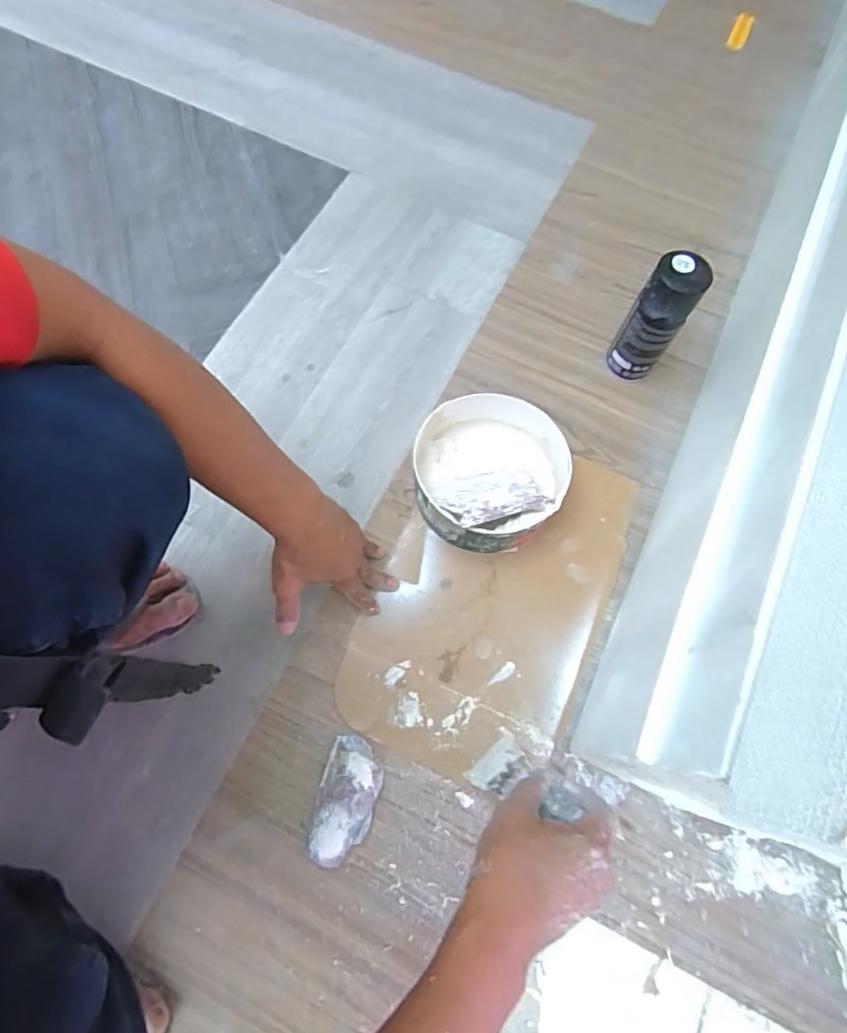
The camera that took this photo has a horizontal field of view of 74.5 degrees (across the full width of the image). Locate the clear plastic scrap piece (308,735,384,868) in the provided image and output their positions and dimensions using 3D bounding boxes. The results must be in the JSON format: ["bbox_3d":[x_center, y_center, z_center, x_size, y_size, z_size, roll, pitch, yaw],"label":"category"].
[{"bbox_3d":[-0.078,0.286,0.560,0.058,0.025,0.112,16,71,5],"label":"clear plastic scrap piece"}]

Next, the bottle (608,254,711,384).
[{"bbox_3d":[0.287,-0.241,0.695,0.061,0.168,0.064,32,73,10],"label":"bottle"}]

